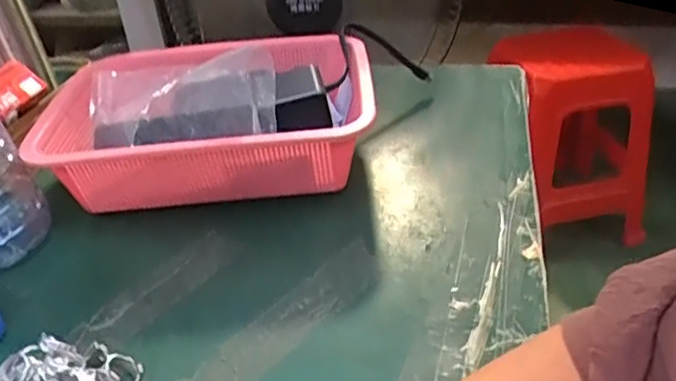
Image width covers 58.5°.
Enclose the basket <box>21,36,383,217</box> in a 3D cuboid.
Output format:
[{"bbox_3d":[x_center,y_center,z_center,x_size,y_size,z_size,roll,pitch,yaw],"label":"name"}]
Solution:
[{"bbox_3d":[-0.119,-0.072,0.589,0.296,0.104,0.212,-6,35,0],"label":"basket"}]

